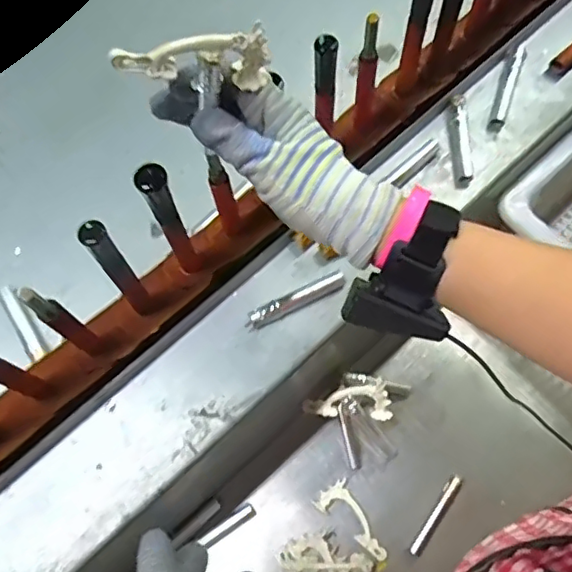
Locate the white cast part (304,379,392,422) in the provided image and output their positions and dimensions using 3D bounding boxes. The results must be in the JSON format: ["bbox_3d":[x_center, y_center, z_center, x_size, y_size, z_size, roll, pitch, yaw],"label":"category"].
[{"bbox_3d":[0.065,0.127,0.609,0.086,0.020,0.041,-14,72,-4],"label":"white cast part"}]

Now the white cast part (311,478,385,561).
[{"bbox_3d":[0.069,0.249,0.613,0.039,0.013,0.086,-34,74,-10],"label":"white cast part"}]

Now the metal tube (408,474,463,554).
[{"bbox_3d":[0.157,0.241,0.616,0.013,0.012,0.090,33,75,11],"label":"metal tube"}]

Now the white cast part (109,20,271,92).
[{"bbox_3d":[-0.053,-0.127,0.332,0.086,0.039,0.015,-6,72,-3],"label":"white cast part"}]

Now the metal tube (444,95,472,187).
[{"bbox_3d":[0.164,-0.139,0.562,0.017,0.019,0.090,-1,72,0],"label":"metal tube"}]

